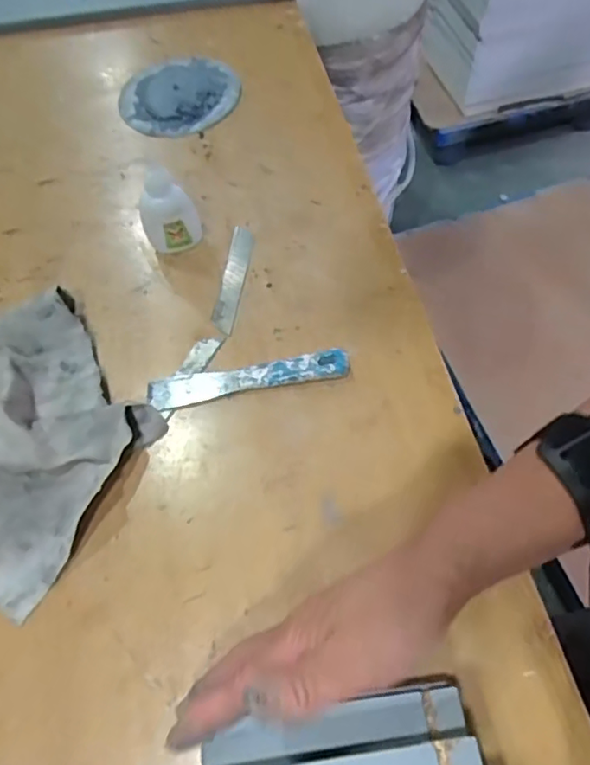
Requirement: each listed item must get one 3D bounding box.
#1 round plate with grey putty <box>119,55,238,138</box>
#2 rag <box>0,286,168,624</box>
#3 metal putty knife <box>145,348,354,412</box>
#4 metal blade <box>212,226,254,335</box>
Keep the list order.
[{"bbox_3d":[-0.113,-0.281,0.562,0.112,0.006,0.112,-2,62,3],"label":"round plate with grey putty"},{"bbox_3d":[-0.181,0.033,0.387,0.151,0.032,0.175,26,67,17],"label":"rag"},{"bbox_3d":[-0.034,-0.005,0.405,0.140,0.013,0.024,-9,62,-1],"label":"metal putty knife"},{"bbox_3d":[-0.048,-0.082,0.453,0.018,0.005,0.097,10,67,1],"label":"metal blade"}]

